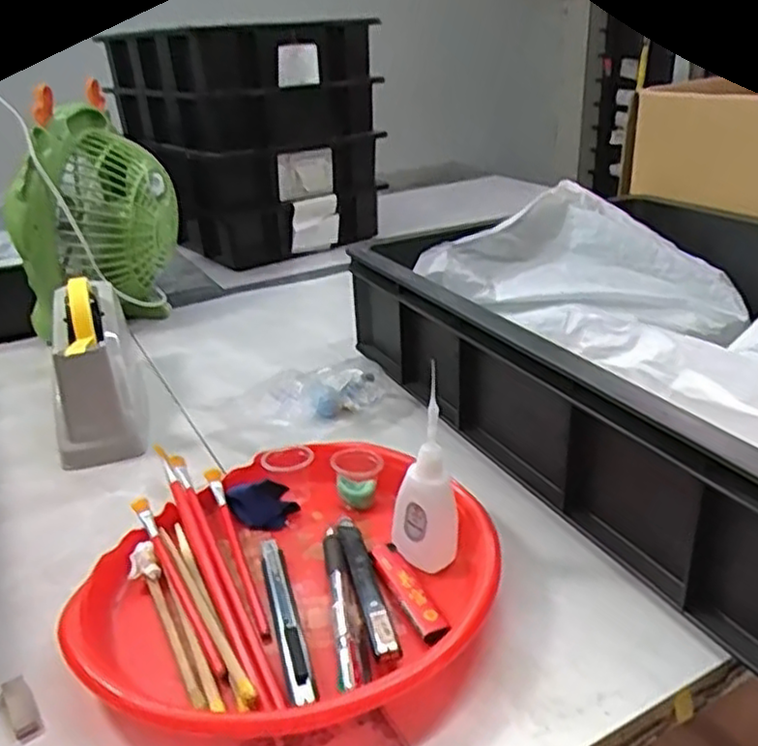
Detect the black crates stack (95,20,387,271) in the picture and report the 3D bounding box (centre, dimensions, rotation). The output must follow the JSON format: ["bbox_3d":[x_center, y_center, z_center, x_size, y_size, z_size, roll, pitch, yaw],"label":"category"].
[{"bbox_3d":[-0.240,-0.400,1.205,0.312,0.316,0.402,-19,30,-31],"label":"black crates stack"}]

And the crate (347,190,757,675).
[{"bbox_3d":[0.288,-0.024,0.592,0.442,0.120,0.584,-14,27,-23],"label":"crate"}]

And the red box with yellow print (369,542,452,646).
[{"bbox_3d":[0.018,0.131,0.431,0.017,0.006,0.085,-13,27,-20],"label":"red box with yellow print"}]

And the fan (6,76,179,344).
[{"bbox_3d":[-0.335,-0.184,0.847,0.175,0.260,0.193,-11,26,-17],"label":"fan"}]

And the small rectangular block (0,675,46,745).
[{"bbox_3d":[-0.188,0.178,0.374,0.013,0.006,0.037,-21,43,-34],"label":"small rectangular block"}]

